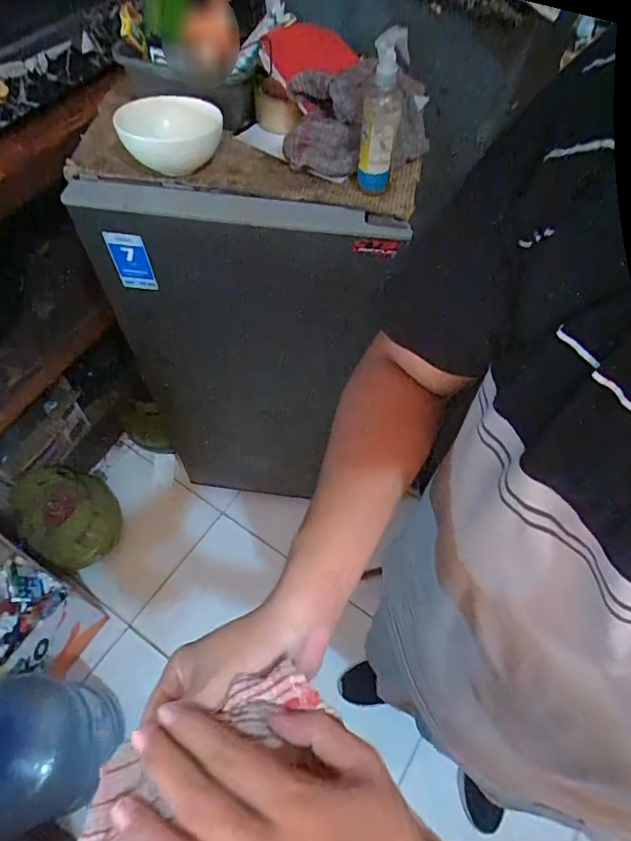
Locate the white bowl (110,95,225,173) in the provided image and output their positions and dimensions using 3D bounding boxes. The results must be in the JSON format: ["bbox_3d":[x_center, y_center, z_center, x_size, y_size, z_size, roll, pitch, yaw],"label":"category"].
[{"bbox_3d":[-0.216,-0.410,0.699,0.121,0.075,0.121,2,58,-3],"label":"white bowl"}]

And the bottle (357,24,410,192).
[{"bbox_3d":[0.087,-0.400,0.648,0.050,0.175,0.048,7,58,0],"label":"bottle"}]

